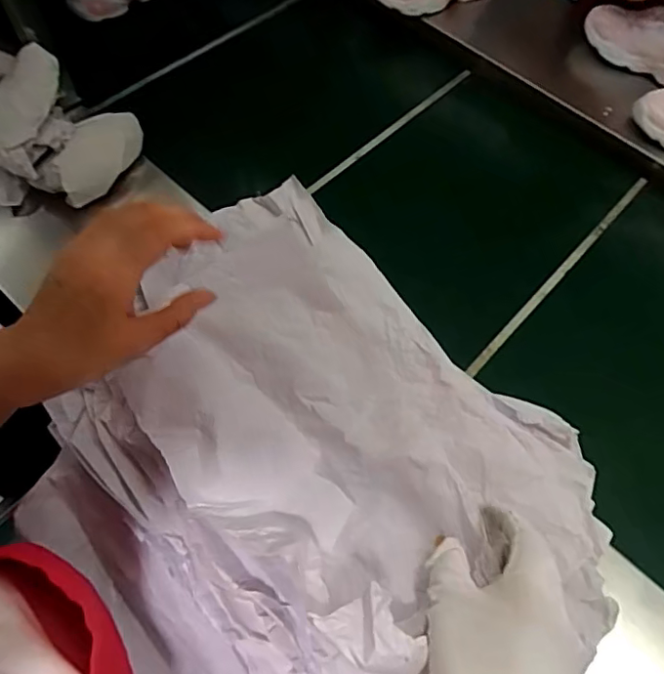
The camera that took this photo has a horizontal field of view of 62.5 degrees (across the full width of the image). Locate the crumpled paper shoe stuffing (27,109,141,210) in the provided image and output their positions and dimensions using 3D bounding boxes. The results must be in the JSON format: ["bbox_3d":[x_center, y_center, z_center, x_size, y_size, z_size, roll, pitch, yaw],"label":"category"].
[{"bbox_3d":[-0.285,-0.220,0.663,0.072,0.035,0.138,27,65,10],"label":"crumpled paper shoe stuffing"}]

